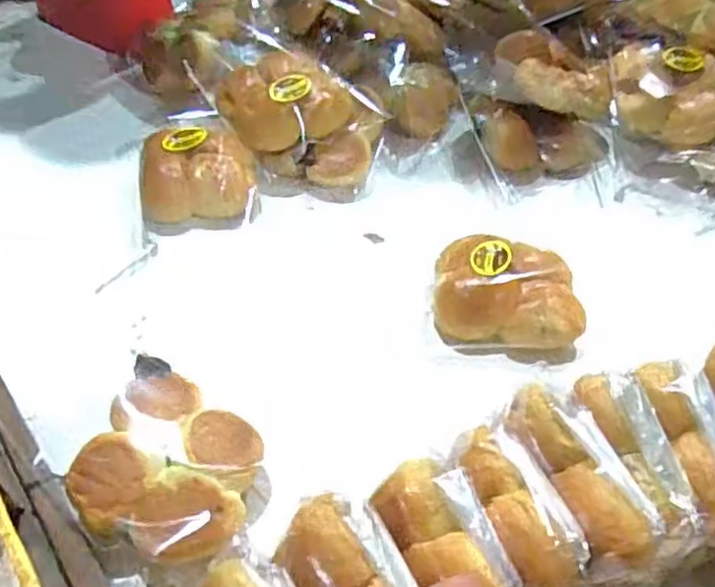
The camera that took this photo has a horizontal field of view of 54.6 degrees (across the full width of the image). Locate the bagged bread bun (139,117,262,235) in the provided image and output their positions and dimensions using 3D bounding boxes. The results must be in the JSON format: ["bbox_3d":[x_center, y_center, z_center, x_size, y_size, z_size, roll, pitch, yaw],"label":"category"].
[{"bbox_3d":[-0.144,-0.104,0.626,0.103,0.047,0.106,-6,48,-6],"label":"bagged bread bun"}]

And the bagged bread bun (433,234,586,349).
[{"bbox_3d":[0.118,-0.002,0.538,0.111,0.042,0.079,10,49,8],"label":"bagged bread bun"}]

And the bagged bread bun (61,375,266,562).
[{"bbox_3d":[-0.116,0.107,0.431,0.104,0.049,0.107,1,48,-1],"label":"bagged bread bun"}]

